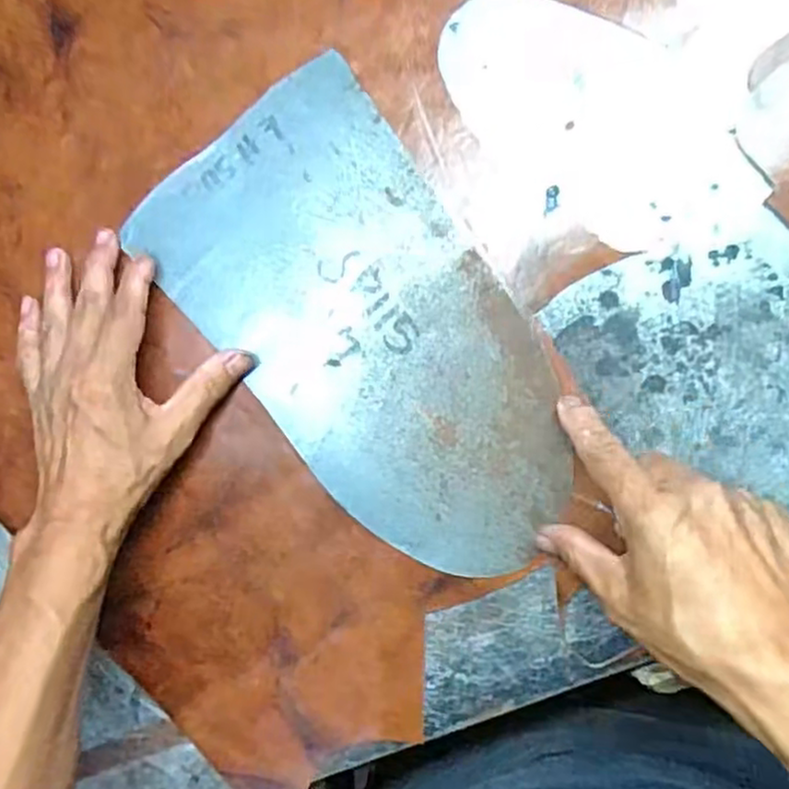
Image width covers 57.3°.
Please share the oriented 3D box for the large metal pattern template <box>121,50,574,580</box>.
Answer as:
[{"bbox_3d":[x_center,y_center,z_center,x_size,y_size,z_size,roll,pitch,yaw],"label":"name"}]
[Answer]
[{"bbox_3d":[-0.014,-0.033,0.407,0.148,0.004,0.284,-36,86,5],"label":"large metal pattern template"}]

